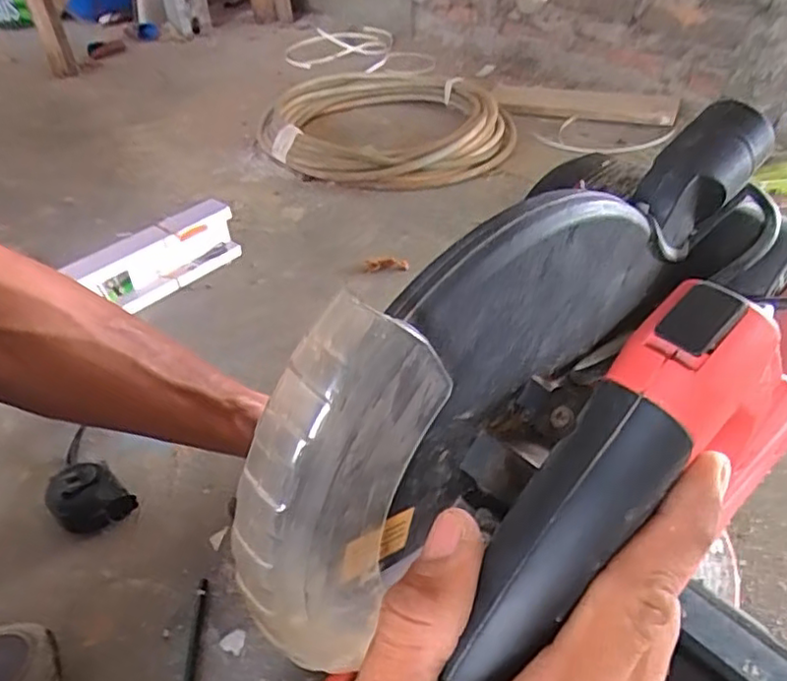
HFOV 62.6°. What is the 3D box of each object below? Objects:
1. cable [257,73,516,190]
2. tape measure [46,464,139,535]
[{"bbox_3d":[-0.021,-0.400,1.178,0.456,0.047,0.424,-1,40,4],"label":"cable"},{"bbox_3d":[-0.269,0.144,0.577,0.067,0.041,0.056,26,49,31],"label":"tape measure"}]

